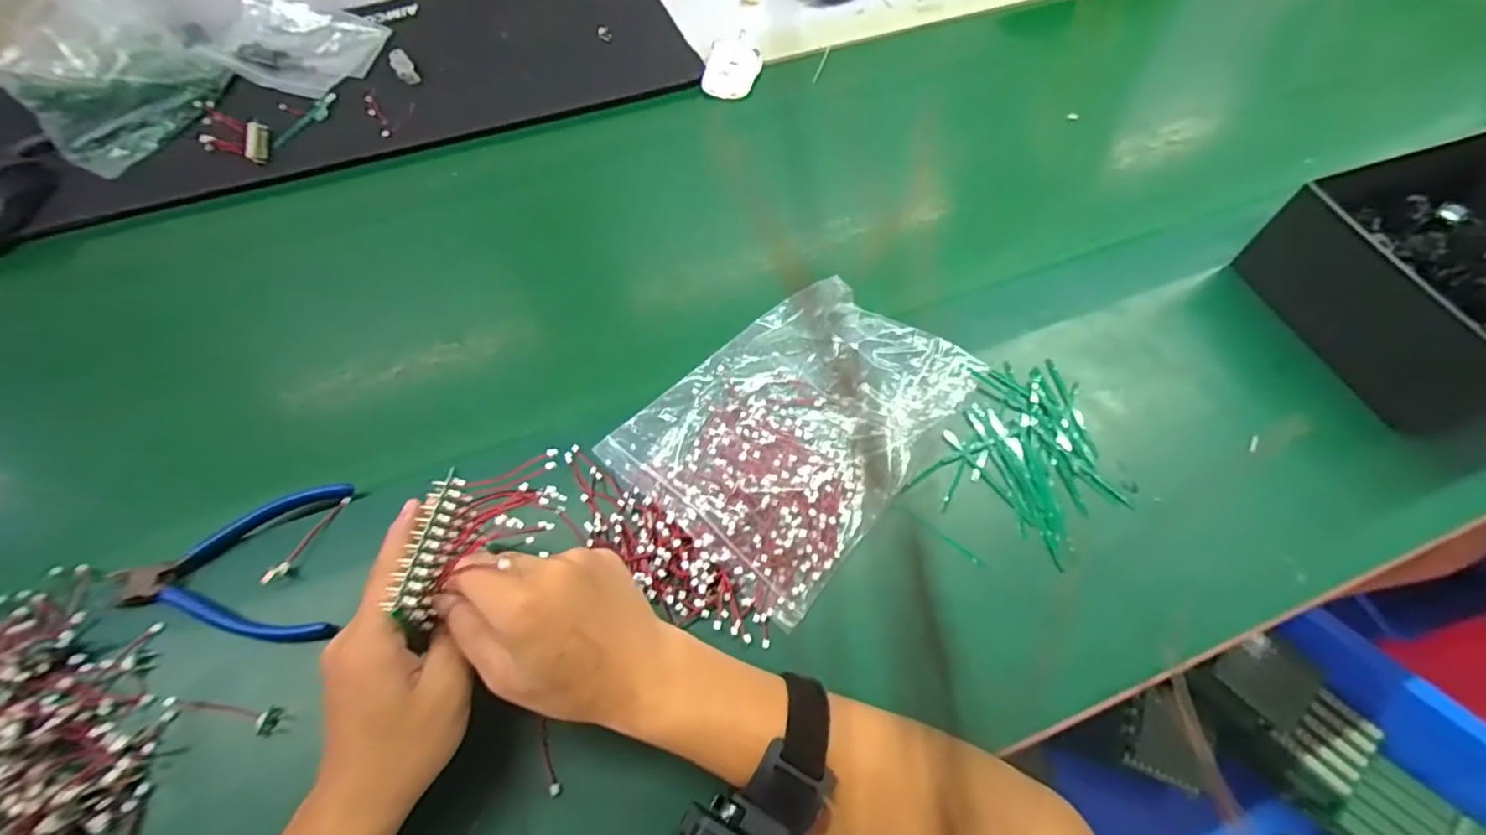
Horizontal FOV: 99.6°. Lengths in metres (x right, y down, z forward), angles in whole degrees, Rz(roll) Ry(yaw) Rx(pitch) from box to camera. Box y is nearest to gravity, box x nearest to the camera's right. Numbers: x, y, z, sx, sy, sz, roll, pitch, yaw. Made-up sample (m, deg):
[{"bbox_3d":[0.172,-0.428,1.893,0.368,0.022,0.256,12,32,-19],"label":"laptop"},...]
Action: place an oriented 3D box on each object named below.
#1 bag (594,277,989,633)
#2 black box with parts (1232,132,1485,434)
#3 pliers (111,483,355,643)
[{"bbox_3d":[0.046,-0.001,0.453,0.163,0.030,0.235,37,66,20],"label":"bag"},{"bbox_3d":[0.557,-0.116,0.485,0.245,0.076,0.209,-21,61,-12],"label":"black box with parts"},{"bbox_3d":[-0.328,0.097,0.402,0.133,0.018,0.103,-9,59,-5],"label":"pliers"}]

